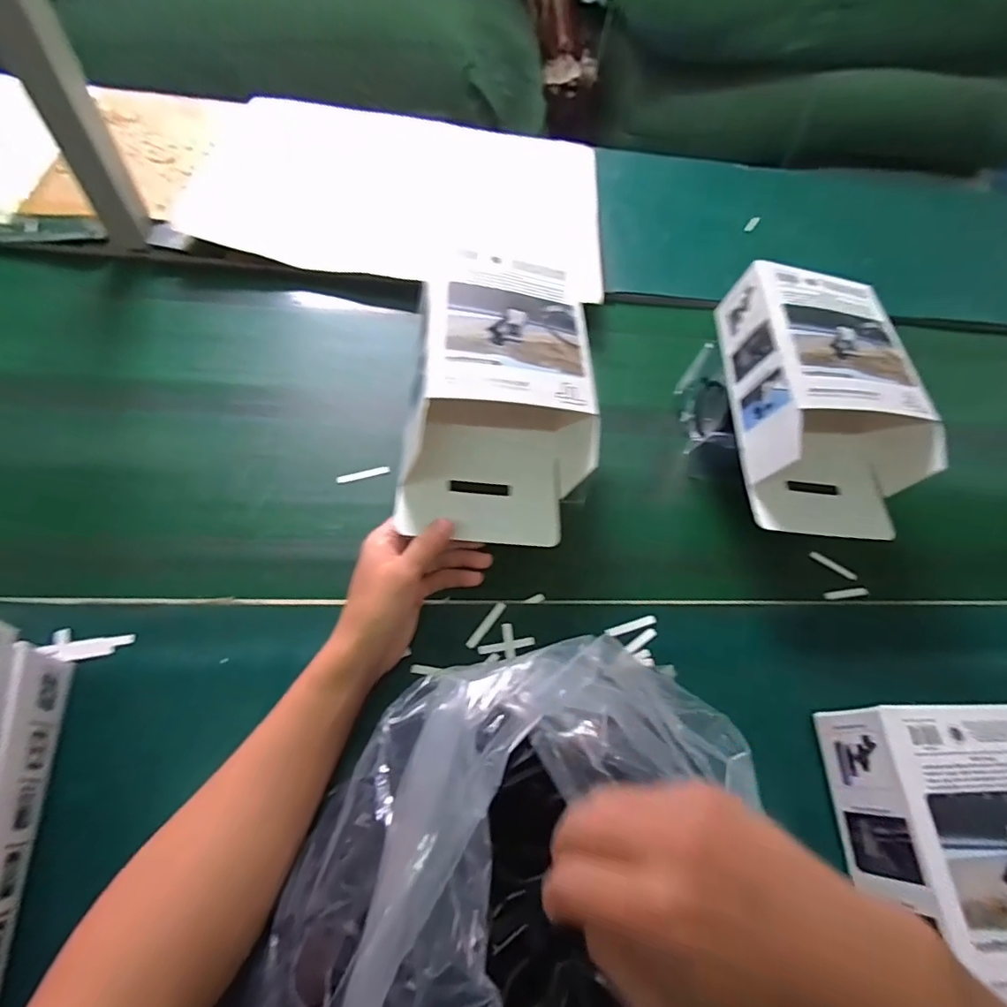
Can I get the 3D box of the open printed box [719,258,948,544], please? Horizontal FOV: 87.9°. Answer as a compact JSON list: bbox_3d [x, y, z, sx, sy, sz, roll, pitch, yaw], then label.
[{"bbox_3d":[0.303,-0.100,0.495,0.154,0.093,0.247,2,62,1],"label":"open printed box"}]

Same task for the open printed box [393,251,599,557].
[{"bbox_3d":[0.002,-0.096,0.437,0.145,0.092,0.237,6,62,3],"label":"open printed box"}]

